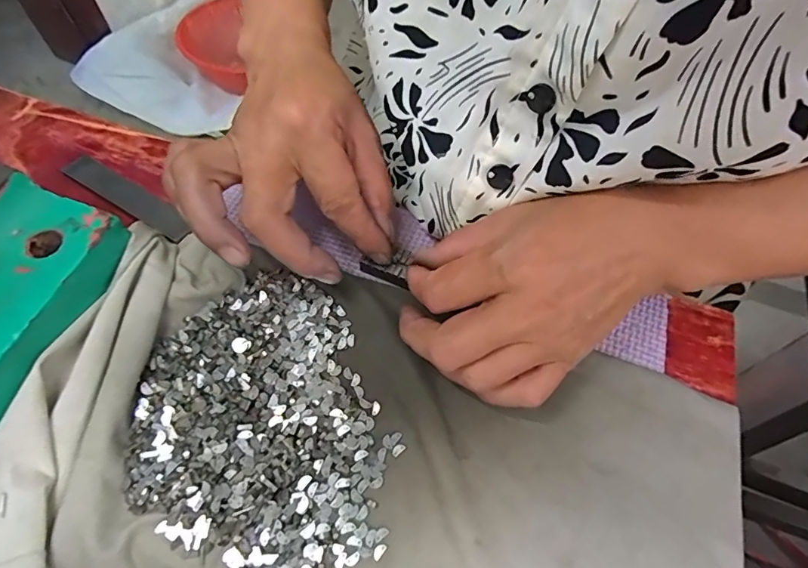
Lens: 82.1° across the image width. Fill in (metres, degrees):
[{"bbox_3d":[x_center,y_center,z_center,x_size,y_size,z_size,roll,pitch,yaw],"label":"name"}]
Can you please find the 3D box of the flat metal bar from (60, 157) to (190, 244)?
[{"bbox_3d":[-0.167,-0.054,0.280,0.097,0.005,0.019,30,63,14],"label":"flat metal bar"}]

